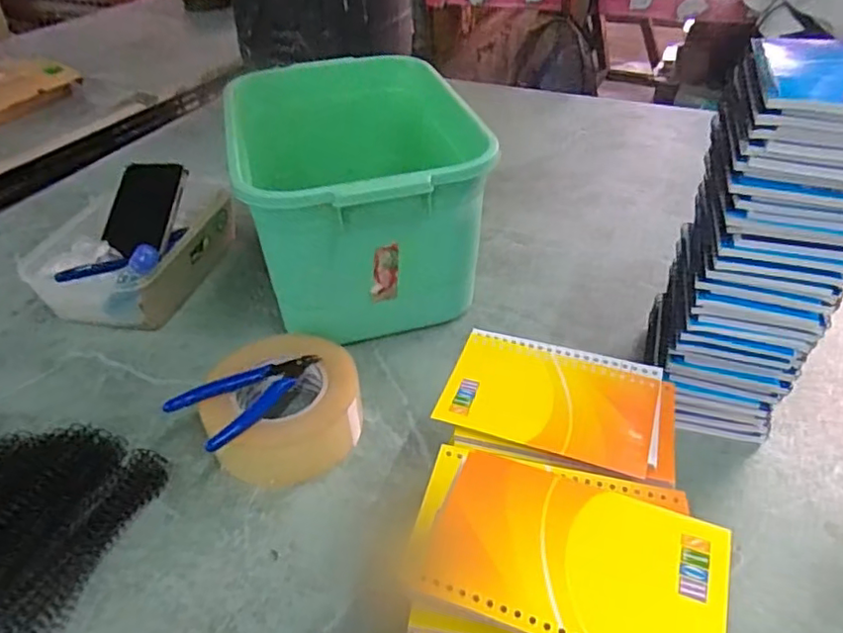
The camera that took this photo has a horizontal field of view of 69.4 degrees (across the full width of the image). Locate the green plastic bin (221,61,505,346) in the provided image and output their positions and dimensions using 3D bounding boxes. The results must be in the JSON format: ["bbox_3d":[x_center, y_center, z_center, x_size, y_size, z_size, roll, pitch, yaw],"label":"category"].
[{"bbox_3d":[-0.070,-0.137,0.685,0.240,0.189,0.333,-10,40,-7],"label":"green plastic bin"}]

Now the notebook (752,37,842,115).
[{"bbox_3d":[0.264,-0.153,0.384,0.096,0.013,0.110,11,42,16],"label":"notebook"}]

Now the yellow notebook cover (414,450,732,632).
[{"bbox_3d":[0.071,0.111,0.282,0.129,0.005,0.083,13,43,19],"label":"yellow notebook cover"}]

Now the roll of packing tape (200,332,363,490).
[{"bbox_3d":[-0.117,0.078,0.525,0.128,0.062,0.117,-2,40,2],"label":"roll of packing tape"}]

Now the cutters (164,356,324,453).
[{"bbox_3d":[-0.141,0.061,0.508,0.122,0.019,0.063,-33,48,-31],"label":"cutters"}]

